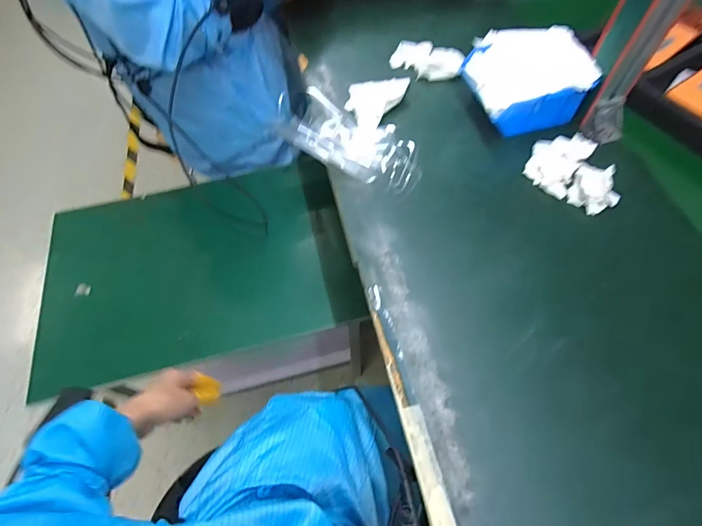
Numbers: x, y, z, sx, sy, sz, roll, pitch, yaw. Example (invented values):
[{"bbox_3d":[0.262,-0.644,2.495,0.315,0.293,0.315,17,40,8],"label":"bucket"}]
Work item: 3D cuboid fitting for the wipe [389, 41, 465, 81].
[{"bbox_3d":[0.119,-0.320,0.605,0.109,0.026,0.068,16,63,11],"label":"wipe"}]

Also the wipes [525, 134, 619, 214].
[{"bbox_3d":[0.280,-0.118,0.479,0.109,0.033,0.088,30,66,18],"label":"wipes"}]

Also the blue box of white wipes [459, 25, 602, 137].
[{"bbox_3d":[0.231,-0.246,0.527,0.136,0.084,0.127,-8,61,-2],"label":"blue box of white wipes"}]

